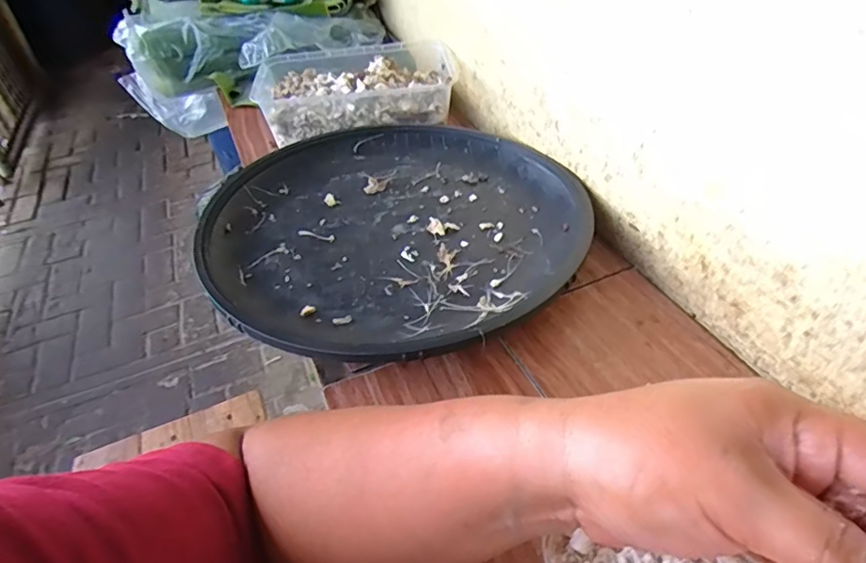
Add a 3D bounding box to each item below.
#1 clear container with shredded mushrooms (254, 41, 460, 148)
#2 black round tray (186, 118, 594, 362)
[{"bbox_3d":[-0.104,-0.265,0.722,0.260,0.057,0.184,-14,44,-11],"label":"clear container with shredded mushrooms"},{"bbox_3d":[-0.035,-0.069,0.530,0.367,0.037,0.377,-2,43,2],"label":"black round tray"}]

